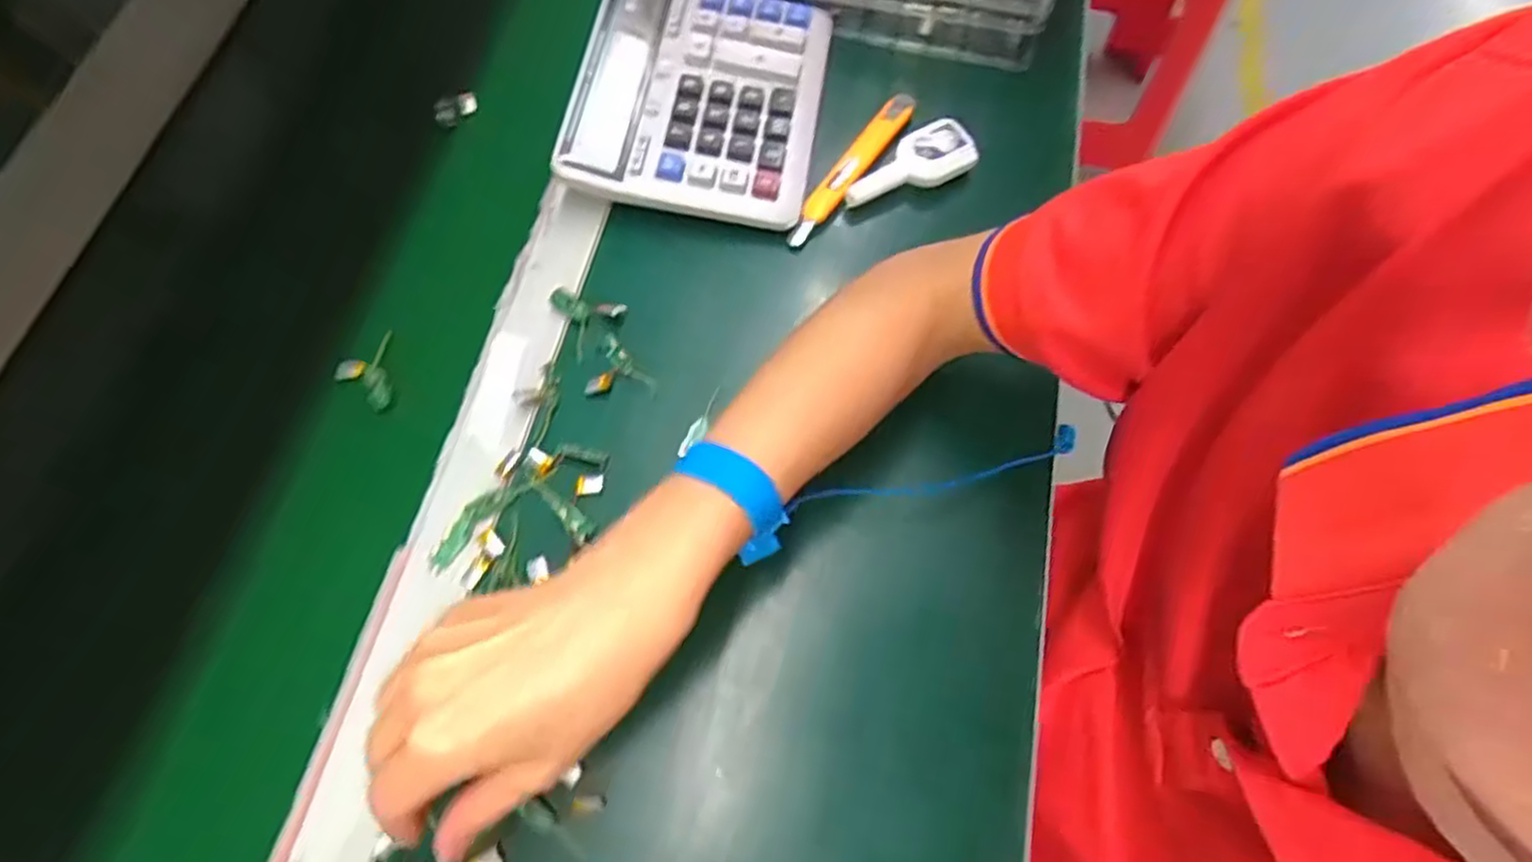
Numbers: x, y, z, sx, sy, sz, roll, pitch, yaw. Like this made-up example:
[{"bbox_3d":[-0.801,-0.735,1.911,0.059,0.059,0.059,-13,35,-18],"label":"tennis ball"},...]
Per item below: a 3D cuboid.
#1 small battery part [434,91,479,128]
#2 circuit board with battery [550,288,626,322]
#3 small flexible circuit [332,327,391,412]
[{"bbox_3d":[-0.226,-0.237,0.530,0.032,0.020,0.013,-27,68,-11],"label":"small battery part"},{"bbox_3d":[-0.112,-0.076,0.451,0.050,0.010,0.015,15,69,7],"label":"circuit board with battery"},{"bbox_3d":[-0.240,-0.036,0.450,0.042,0.013,0.047,-42,73,-15],"label":"small flexible circuit"}]

